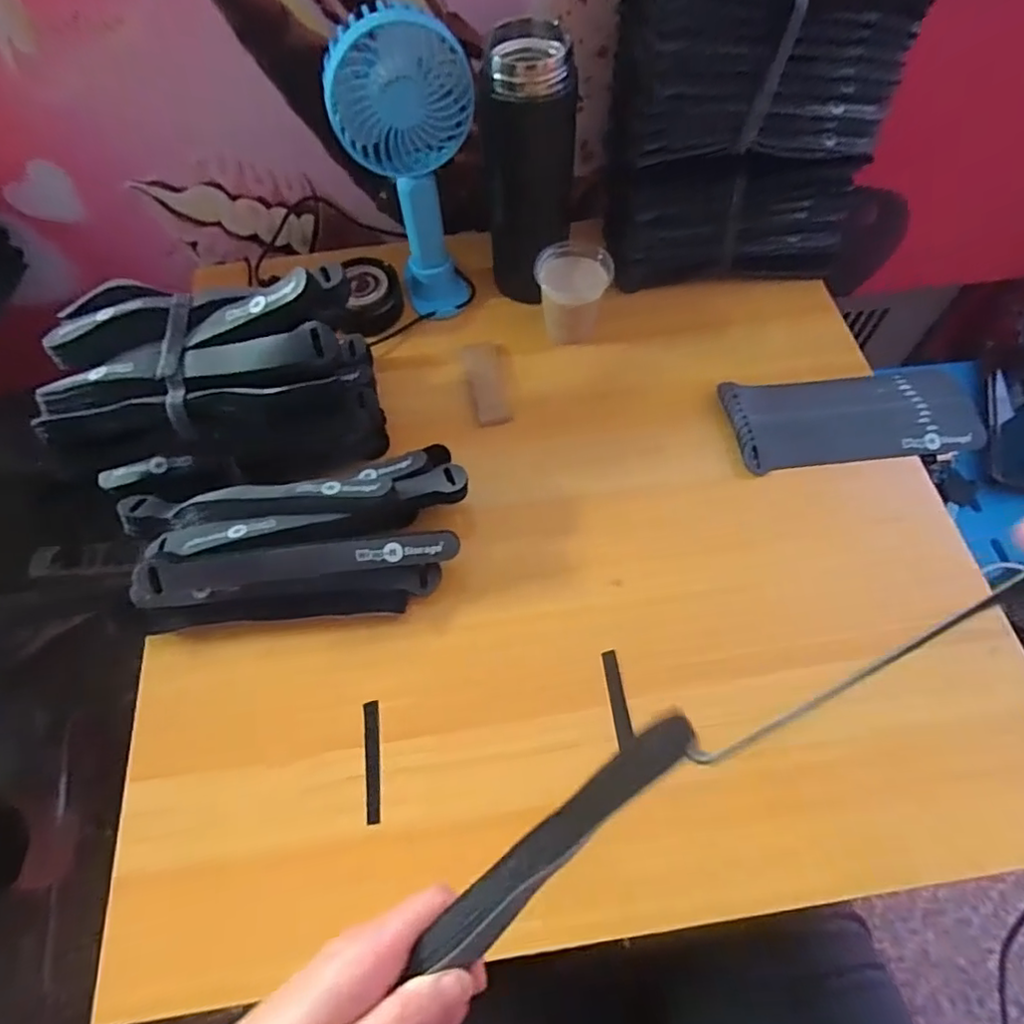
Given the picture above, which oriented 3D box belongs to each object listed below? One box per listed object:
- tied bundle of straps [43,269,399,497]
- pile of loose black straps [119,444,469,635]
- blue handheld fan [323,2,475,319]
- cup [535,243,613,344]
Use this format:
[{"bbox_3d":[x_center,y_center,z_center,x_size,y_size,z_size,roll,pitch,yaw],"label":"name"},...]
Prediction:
[{"bbox_3d":[-0.213,-0.093,0.444,0.212,0.122,0.118,-8,63,-2],"label":"tied bundle of straps"},{"bbox_3d":[-0.151,0.021,0.424,0.239,0.062,0.107,-9,63,-2],"label":"pile of loose black straps"},{"bbox_3d":[-0.076,-0.258,0.475,0.103,0.203,0.071,-9,63,-2],"label":"blue handheld fan"},{"bbox_3d":[0.057,-0.199,0.539,0.063,0.062,0.074,36,70,18],"label":"cup"}]

